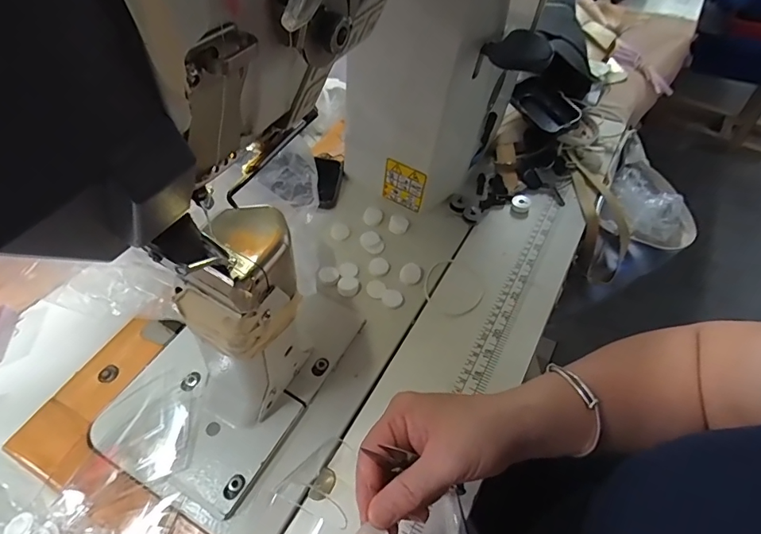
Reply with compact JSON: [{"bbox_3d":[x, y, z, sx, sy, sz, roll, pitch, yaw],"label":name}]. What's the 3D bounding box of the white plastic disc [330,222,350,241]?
[{"bbox_3d":[-0.046,-0.040,0.511,0.020,0.009,0.018,-1,55,-6],"label":"white plastic disc"}]

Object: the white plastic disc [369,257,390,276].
[{"bbox_3d":[-0.001,-0.001,0.481,0.021,0.004,0.021,2,55,-3],"label":"white plastic disc"}]

